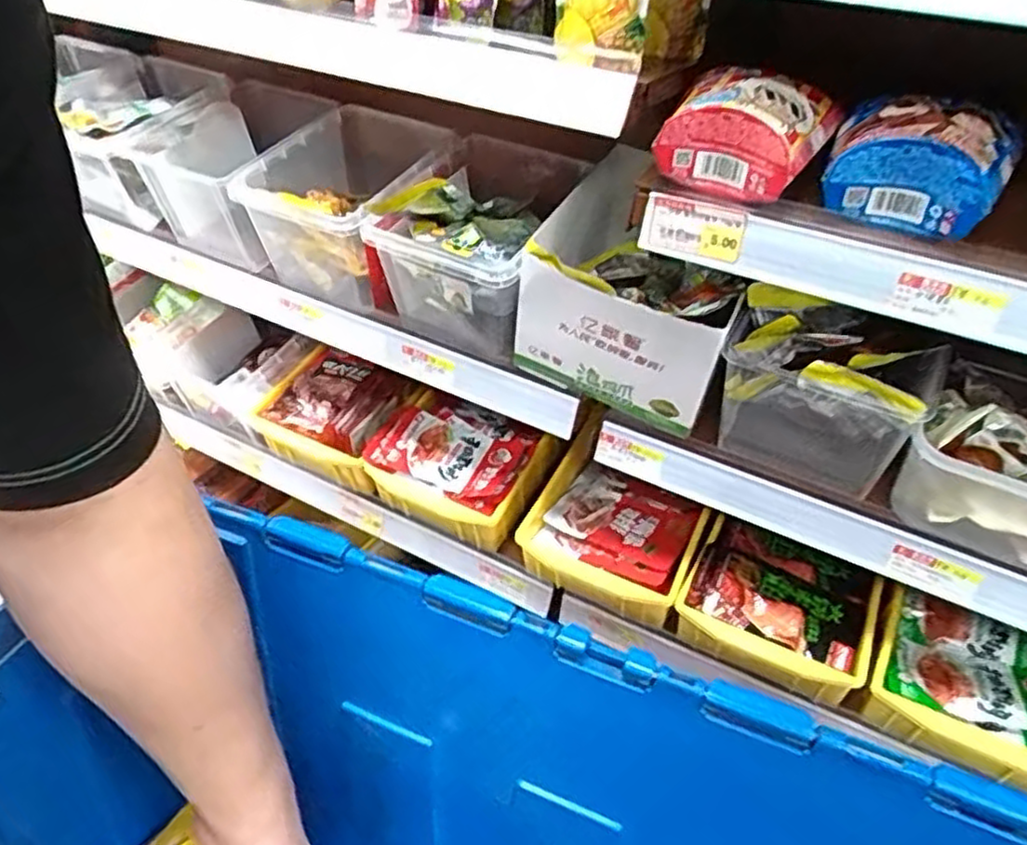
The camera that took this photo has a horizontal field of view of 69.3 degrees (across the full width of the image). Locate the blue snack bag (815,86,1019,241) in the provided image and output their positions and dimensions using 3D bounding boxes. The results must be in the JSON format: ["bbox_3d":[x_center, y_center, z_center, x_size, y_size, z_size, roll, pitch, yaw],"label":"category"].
[{"bbox_3d":[0.281,-0.182,0.518,0.114,0.073,0.108,19,39,15],"label":"blue snack bag"}]

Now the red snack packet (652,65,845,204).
[{"bbox_3d":[0.168,-0.207,0.539,0.106,0.068,0.092,20,39,20],"label":"red snack packet"}]

